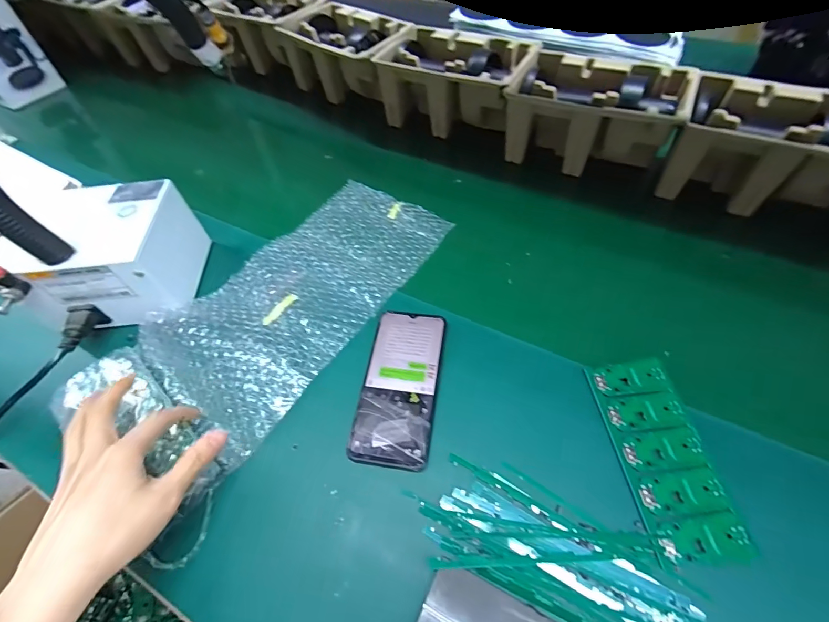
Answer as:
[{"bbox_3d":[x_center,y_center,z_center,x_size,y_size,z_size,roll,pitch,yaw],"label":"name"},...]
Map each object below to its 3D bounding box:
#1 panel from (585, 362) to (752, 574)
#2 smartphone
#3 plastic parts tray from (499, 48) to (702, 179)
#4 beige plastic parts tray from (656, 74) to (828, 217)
[{"bbox_3d":[0.213,0.120,0.343,0.071,0.005,0.165,-8,56,1],"label":"panel"},{"bbox_3d":[-0.013,0.071,0.393,0.074,0.015,0.159,7,55,8],"label":"smartphone"},{"bbox_3d":[0.254,-0.278,0.565,0.217,0.104,0.136,24,59,18],"label":"plastic parts tray"},{"bbox_3d":[0.449,-0.198,0.490,0.219,0.104,0.132,20,58,17],"label":"beige plastic parts tray"}]

